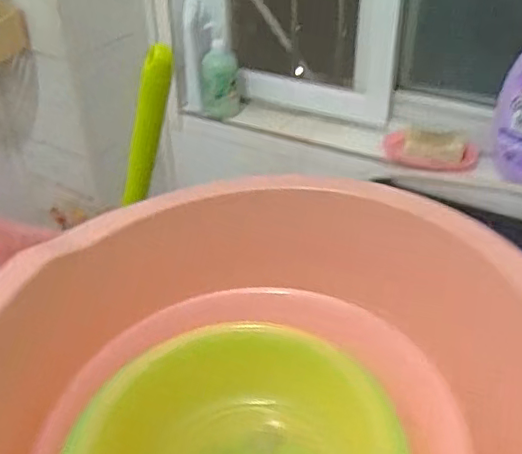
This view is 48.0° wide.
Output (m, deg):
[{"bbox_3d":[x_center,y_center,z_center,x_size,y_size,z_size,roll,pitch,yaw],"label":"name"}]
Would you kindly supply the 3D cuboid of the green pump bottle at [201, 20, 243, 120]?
[{"bbox_3d":[-0.082,-0.304,1.175,0.076,0.162,0.057,9,37,15],"label":"green pump bottle"}]

